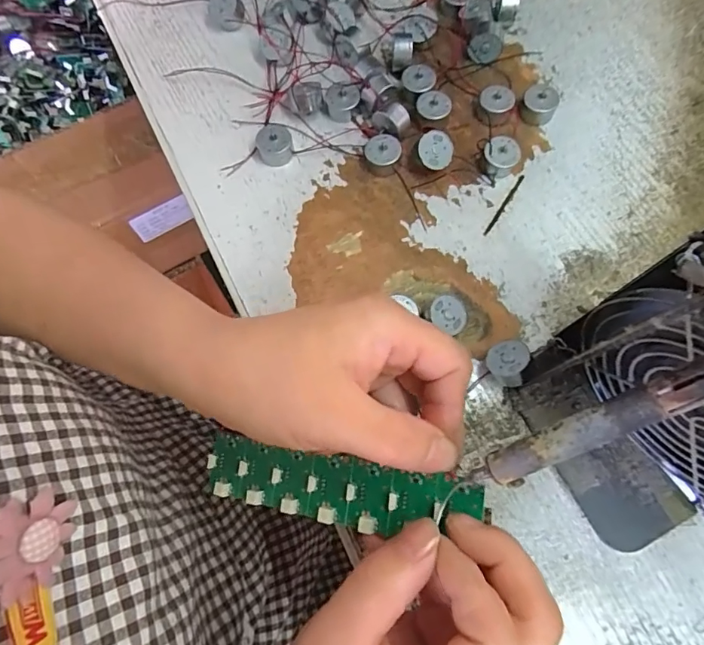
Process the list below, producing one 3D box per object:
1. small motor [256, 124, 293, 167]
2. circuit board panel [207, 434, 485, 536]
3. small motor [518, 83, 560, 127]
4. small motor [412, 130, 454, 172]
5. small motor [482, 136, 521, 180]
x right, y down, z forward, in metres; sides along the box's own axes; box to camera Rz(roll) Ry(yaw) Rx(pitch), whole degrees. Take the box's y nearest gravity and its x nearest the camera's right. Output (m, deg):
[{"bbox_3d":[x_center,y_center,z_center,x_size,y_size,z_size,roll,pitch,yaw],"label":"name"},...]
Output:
[{"bbox_3d":[-0.052,-0.121,0.311,0.024,0.014,0.026,-12,72,-3],"label":"small motor"},{"bbox_3d":[-0.011,0.076,0.213,0.133,0.005,0.029,0,71,22],"label":"circuit board panel"},{"bbox_3d":[0.128,-0.149,0.317,0.023,0.017,0.021,0,72,0],"label":"small motor"},{"bbox_3d":[0.053,-0.111,0.304,0.024,0.015,0.024,12,91,-10],"label":"small motor"},{"bbox_3d":[0.098,-0.109,0.305,0.022,0.015,0.022,0,72,0],"label":"small motor"}]

